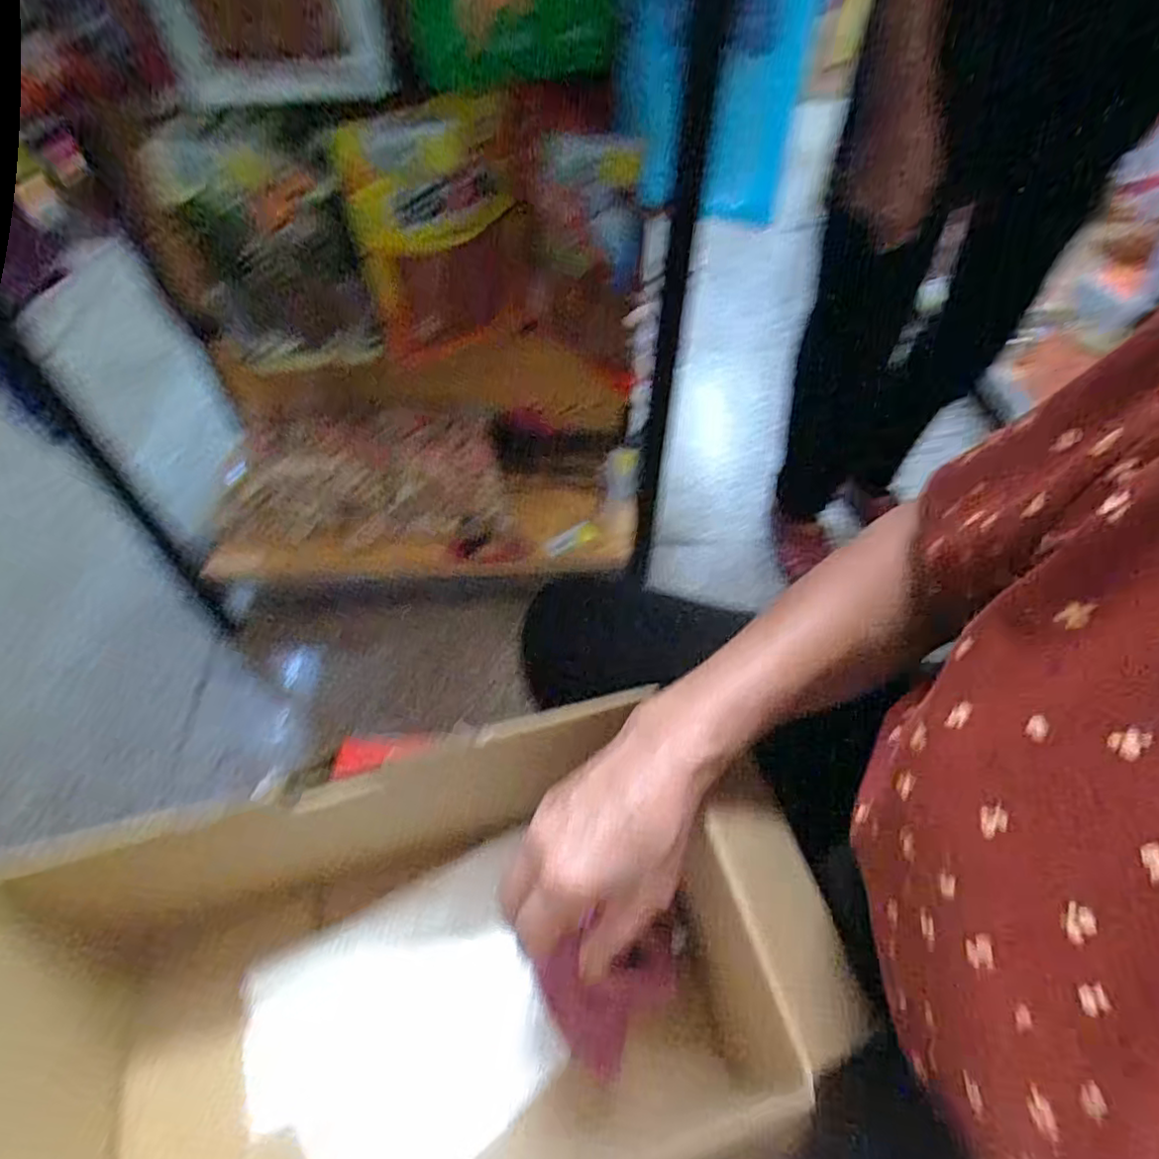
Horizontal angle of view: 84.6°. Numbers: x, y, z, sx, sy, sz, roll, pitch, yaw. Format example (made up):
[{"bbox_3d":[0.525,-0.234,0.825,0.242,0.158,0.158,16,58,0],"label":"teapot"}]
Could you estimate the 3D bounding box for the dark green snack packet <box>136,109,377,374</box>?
[{"bbox_3d":[-0.353,-0.371,0.736,0.198,0.288,0.069,-4,53,-4],"label":"dark green snack packet"}]

